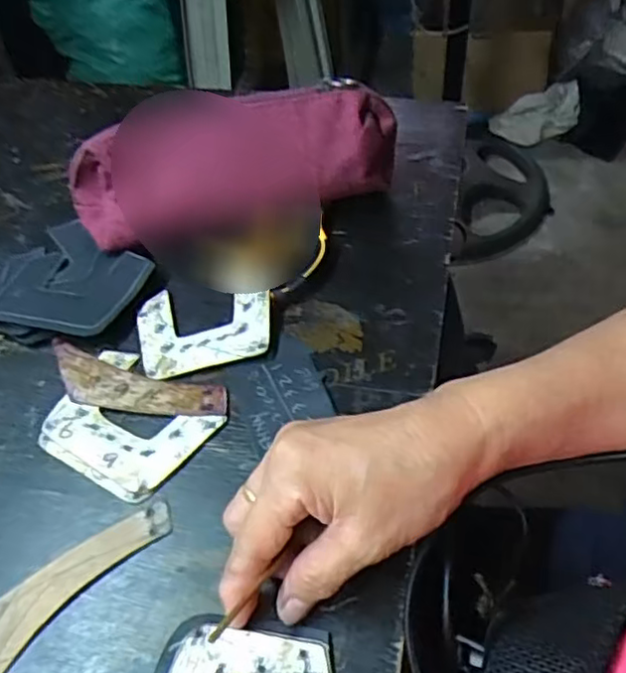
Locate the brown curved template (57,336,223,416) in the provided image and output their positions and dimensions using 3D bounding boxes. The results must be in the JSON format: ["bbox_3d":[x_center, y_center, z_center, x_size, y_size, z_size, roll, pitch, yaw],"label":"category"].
[{"bbox_3d":[-0.114,0.031,0.405,0.127,0.004,0.036,14,53,17],"label":"brown curved template"}]

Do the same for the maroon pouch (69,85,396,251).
[{"bbox_3d":[-0.054,-0.121,0.476,0.236,0.084,0.060,-15,50,-7],"label":"maroon pouch"}]

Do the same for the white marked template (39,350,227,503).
[{"bbox_3d":[-0.113,0.051,0.389,0.096,0.004,0.075,30,59,27],"label":"white marked template"}]

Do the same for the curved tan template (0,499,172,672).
[{"bbox_3d":[-0.125,0.125,0.324,0.034,0.004,0.125,33,60,29],"label":"curved tan template"}]

